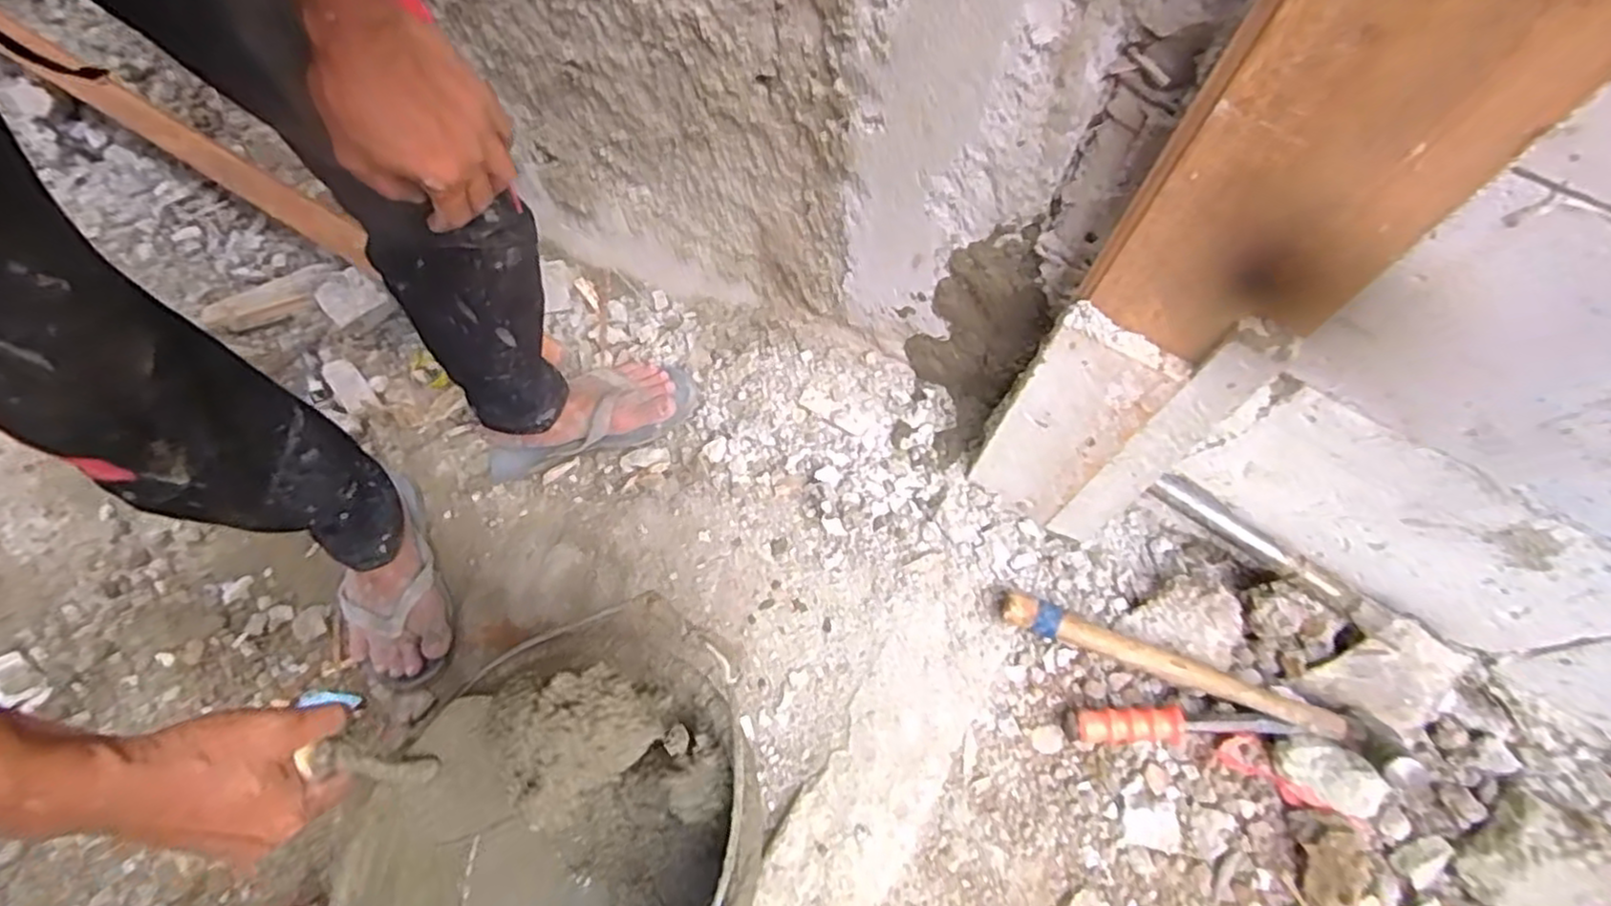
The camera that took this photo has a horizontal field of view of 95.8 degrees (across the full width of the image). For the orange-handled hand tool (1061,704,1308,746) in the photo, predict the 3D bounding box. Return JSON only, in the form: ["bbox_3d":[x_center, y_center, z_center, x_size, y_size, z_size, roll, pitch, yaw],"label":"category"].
[{"bbox_3d":[0.332,0.245,0.656,0.186,0.027,0.029,-4,65,10],"label":"orange-handled hand tool"}]

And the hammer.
[{"bbox_3d":[0.339,0.194,0.646,0.335,0.068,0.061,19,65,19],"label":"hammer"}]

